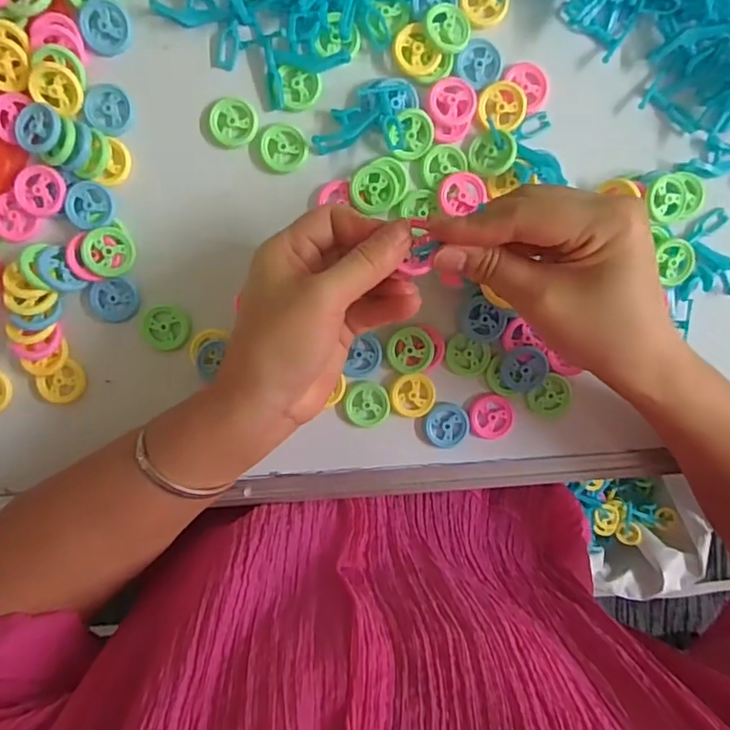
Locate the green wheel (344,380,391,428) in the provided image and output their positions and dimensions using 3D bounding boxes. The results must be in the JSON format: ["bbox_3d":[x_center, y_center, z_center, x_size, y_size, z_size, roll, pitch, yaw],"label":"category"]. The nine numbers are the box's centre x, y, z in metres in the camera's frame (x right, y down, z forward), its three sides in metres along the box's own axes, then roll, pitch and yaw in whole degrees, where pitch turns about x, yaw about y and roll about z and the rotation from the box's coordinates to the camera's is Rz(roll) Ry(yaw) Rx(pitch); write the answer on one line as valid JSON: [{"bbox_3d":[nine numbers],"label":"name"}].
[{"bbox_3d":[0.002,0.026,0.367,0.029,0.004,0.030,0,94,-2],"label":"green wheel"}]

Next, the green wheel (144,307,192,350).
[{"bbox_3d":[-0.124,-0.023,0.357,0.027,0.004,0.026,0,94,-2],"label":"green wheel"}]

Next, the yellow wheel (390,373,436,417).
[{"bbox_3d":[0.031,0.020,0.367,0.029,0.004,0.028,0,94,-2],"label":"yellow wheel"}]

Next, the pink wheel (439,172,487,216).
[{"bbox_3d":[0.061,-0.107,0.353,0.028,0.007,0.025,6,94,-3],"label":"pink wheel"}]

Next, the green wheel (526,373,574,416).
[{"bbox_3d":[0.124,0.021,0.375,0.025,0.007,0.029,45,92,-5],"label":"green wheel"}]

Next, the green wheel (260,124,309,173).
[{"bbox_3d":[-0.049,-0.133,0.348,0.029,0.004,0.028,0,94,-2],"label":"green wheel"}]

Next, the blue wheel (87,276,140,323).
[{"bbox_3d":[-0.155,-0.040,0.352,0.030,0.006,0.026,-6,95,-2],"label":"blue wheel"}]

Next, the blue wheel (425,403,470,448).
[{"bbox_3d":[0.054,0.040,0.371,0.029,0.004,0.029,0,94,-2],"label":"blue wheel"}]

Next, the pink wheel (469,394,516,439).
[{"bbox_3d":[0.084,0.034,0.371,0.030,0.004,0.029,0,94,-2],"label":"pink wheel"}]

